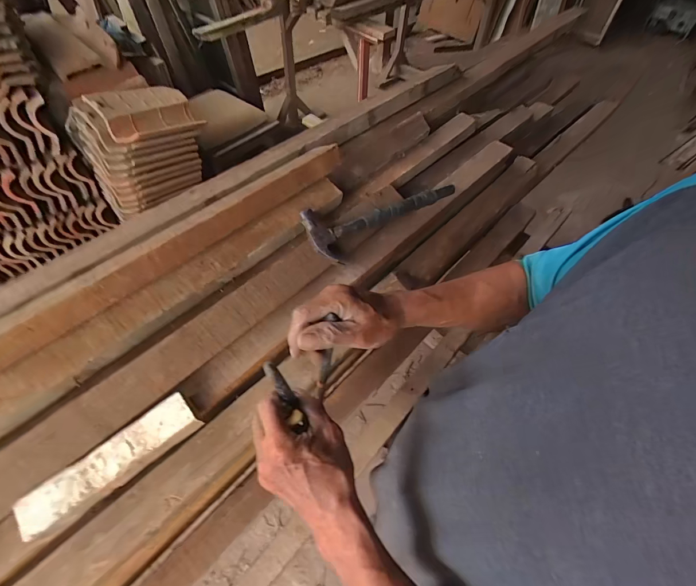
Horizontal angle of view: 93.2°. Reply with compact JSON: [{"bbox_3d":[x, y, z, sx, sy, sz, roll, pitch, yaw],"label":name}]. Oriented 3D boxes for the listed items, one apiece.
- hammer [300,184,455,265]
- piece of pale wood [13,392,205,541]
[{"bbox_3d":[0.066,-0.165,0.633,0.336,0.034,0.100,-32,89,-26],"label":"hammer"},{"bbox_3d":[-0.281,0.205,0.399,0.193,0.028,0.052,-35,62,-24],"label":"piece of pale wood"}]

